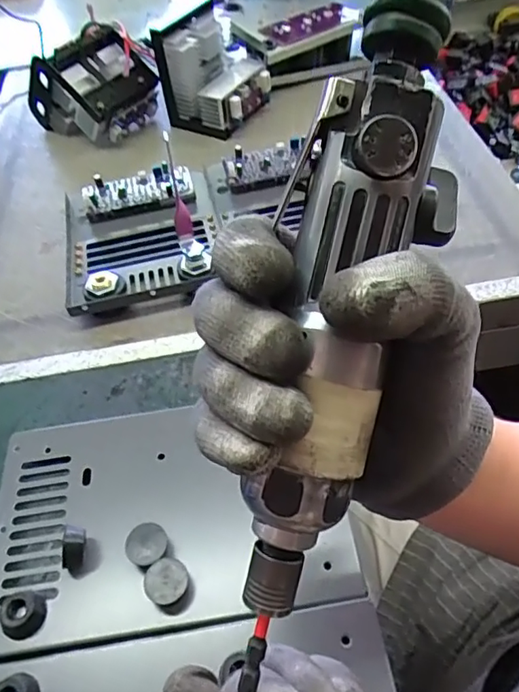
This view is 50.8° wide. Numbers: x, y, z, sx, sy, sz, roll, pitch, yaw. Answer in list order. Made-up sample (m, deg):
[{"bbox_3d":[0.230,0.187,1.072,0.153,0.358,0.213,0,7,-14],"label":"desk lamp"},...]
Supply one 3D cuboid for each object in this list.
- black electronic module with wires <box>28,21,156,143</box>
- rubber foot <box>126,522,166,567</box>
[{"bbox_3d":[-0.208,-0.328,0.690,0.136,0.093,0.112,25,57,24],"label":"black electronic module with wires"},{"bbox_3d":[-0.068,0.123,0.334,0.024,0.017,0.024,-3,50,4],"label":"rubber foot"}]

